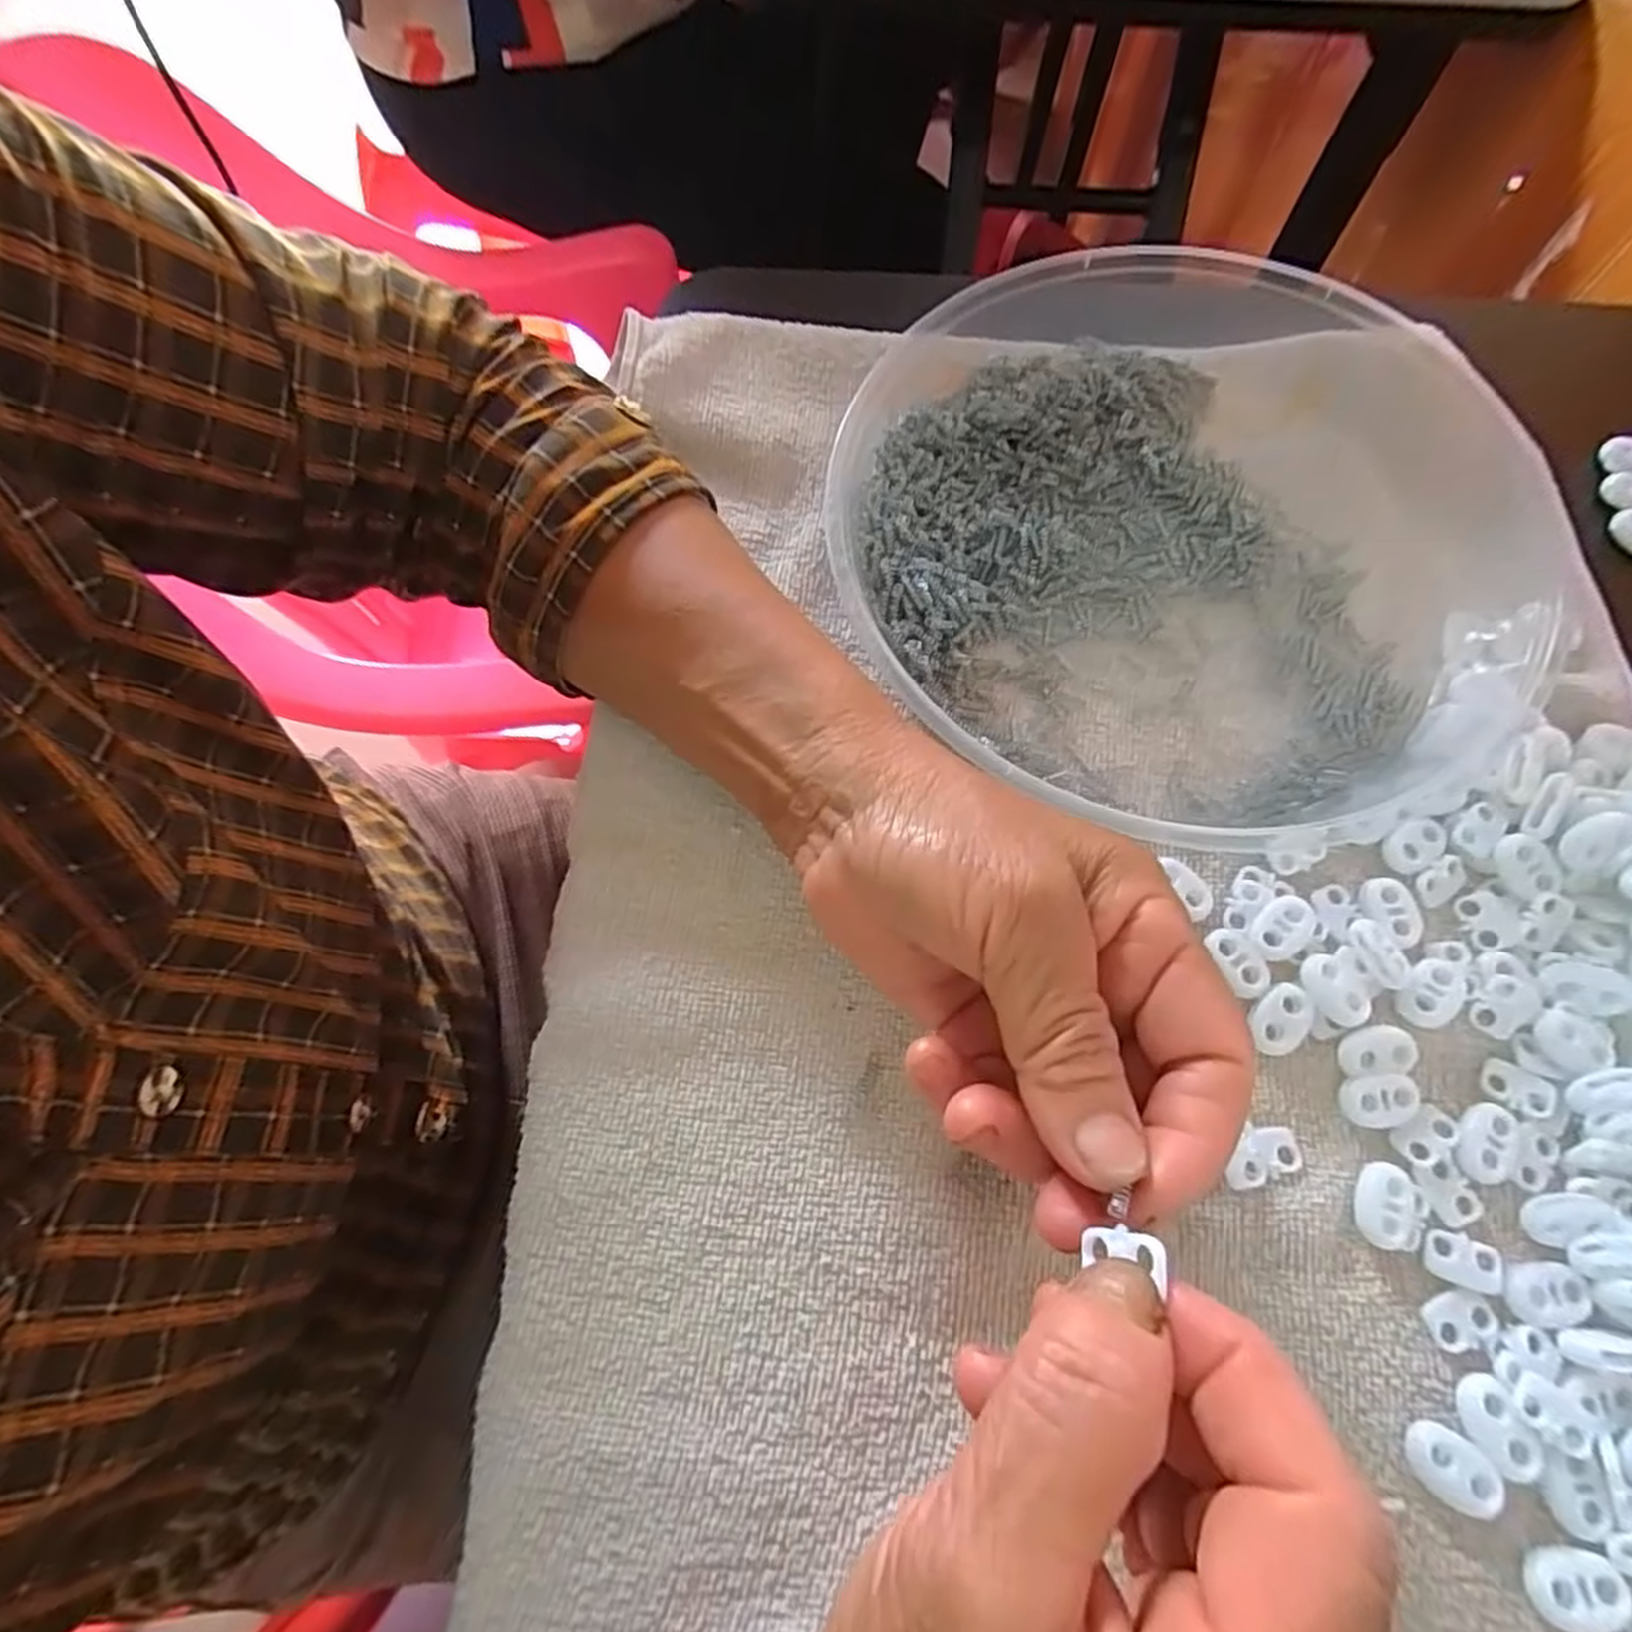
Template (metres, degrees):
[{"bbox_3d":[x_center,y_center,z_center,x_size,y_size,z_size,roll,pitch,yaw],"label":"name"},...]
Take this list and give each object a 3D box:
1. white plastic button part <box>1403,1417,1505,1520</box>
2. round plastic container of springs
[{"bbox_3d":[0.159,0.163,0.199,0.021,0.005,0.014,35,74,13],"label":"white plastic button part"},{"bbox_3d":[0.134,-0.103,0.280,0.246,0.032,0.227,0,69,1],"label":"round plastic container of springs"}]

